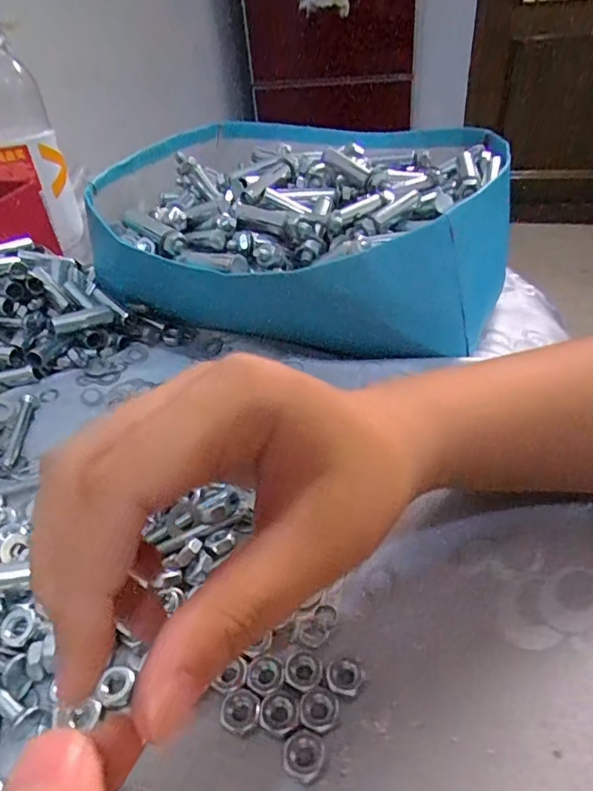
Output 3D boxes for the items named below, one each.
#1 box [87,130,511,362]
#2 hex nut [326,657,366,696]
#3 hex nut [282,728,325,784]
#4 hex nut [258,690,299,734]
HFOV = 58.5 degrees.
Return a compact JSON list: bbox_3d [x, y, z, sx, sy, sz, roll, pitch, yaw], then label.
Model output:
[{"bbox_3d":[0.002,-0.141,0.402,0.274,0.084,0.282,3,40,10],"label":"box"},{"bbox_3d":[0.018,0.100,0.189,0.013,0.007,0.013,15,43,22],"label":"hex nut"},{"bbox_3d":[0.002,0.116,0.171,0.013,0.004,0.013,11,41,18],"label":"hex nut"},{"bbox_3d":[-0.006,0.108,0.180,0.013,0.004,0.013,14,43,22],"label":"hex nut"}]

